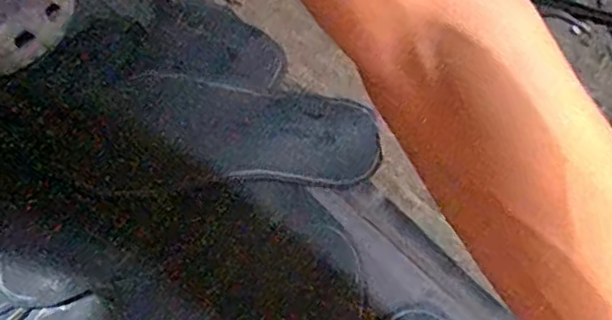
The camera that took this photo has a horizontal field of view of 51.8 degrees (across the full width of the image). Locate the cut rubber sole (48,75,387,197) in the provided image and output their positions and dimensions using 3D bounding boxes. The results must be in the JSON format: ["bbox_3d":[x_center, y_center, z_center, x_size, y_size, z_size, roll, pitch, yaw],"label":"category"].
[{"bbox_3d":[-0.072,-0.022,0.495,0.251,0.013,0.090,-2,75,4],"label":"cut rubber sole"}]

